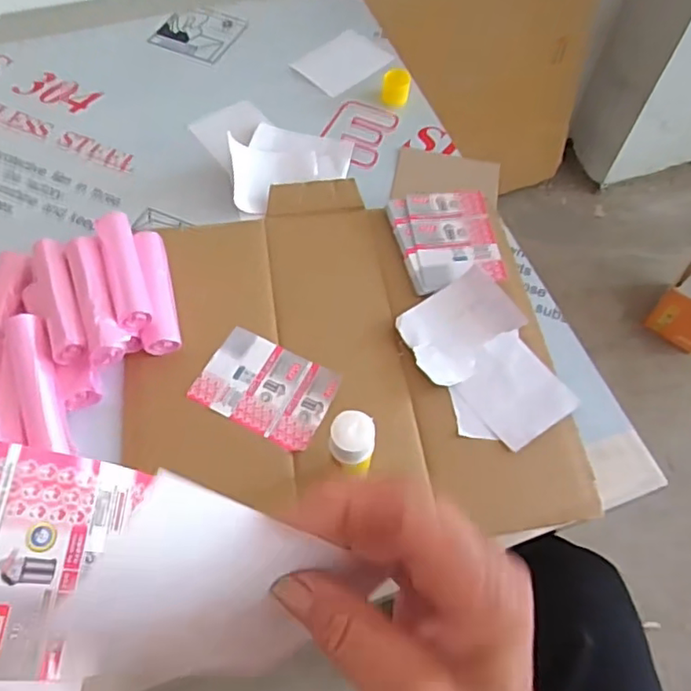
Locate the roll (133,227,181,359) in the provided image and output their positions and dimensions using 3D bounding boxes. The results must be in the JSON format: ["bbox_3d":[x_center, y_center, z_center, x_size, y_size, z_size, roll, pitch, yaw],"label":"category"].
[{"bbox_3d":[-0.166,-0.050,0.540,0.028,0.028,0.125,-10,61,-7],"label":"roll"}]

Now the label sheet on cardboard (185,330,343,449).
[{"bbox_3d":[-0.065,0.034,0.511,0.107,0.005,0.078,24,62,12],"label":"label sheet on cardboard"}]

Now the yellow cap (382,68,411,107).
[{"bbox_3d":[0.059,-0.297,0.699,0.031,0.030,0.024,5,60,1],"label":"yellow cap"}]

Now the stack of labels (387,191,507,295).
[{"bbox_3d":[0.101,-0.104,0.595,0.096,0.019,0.115,-10,61,-8],"label":"stack of labels"}]

